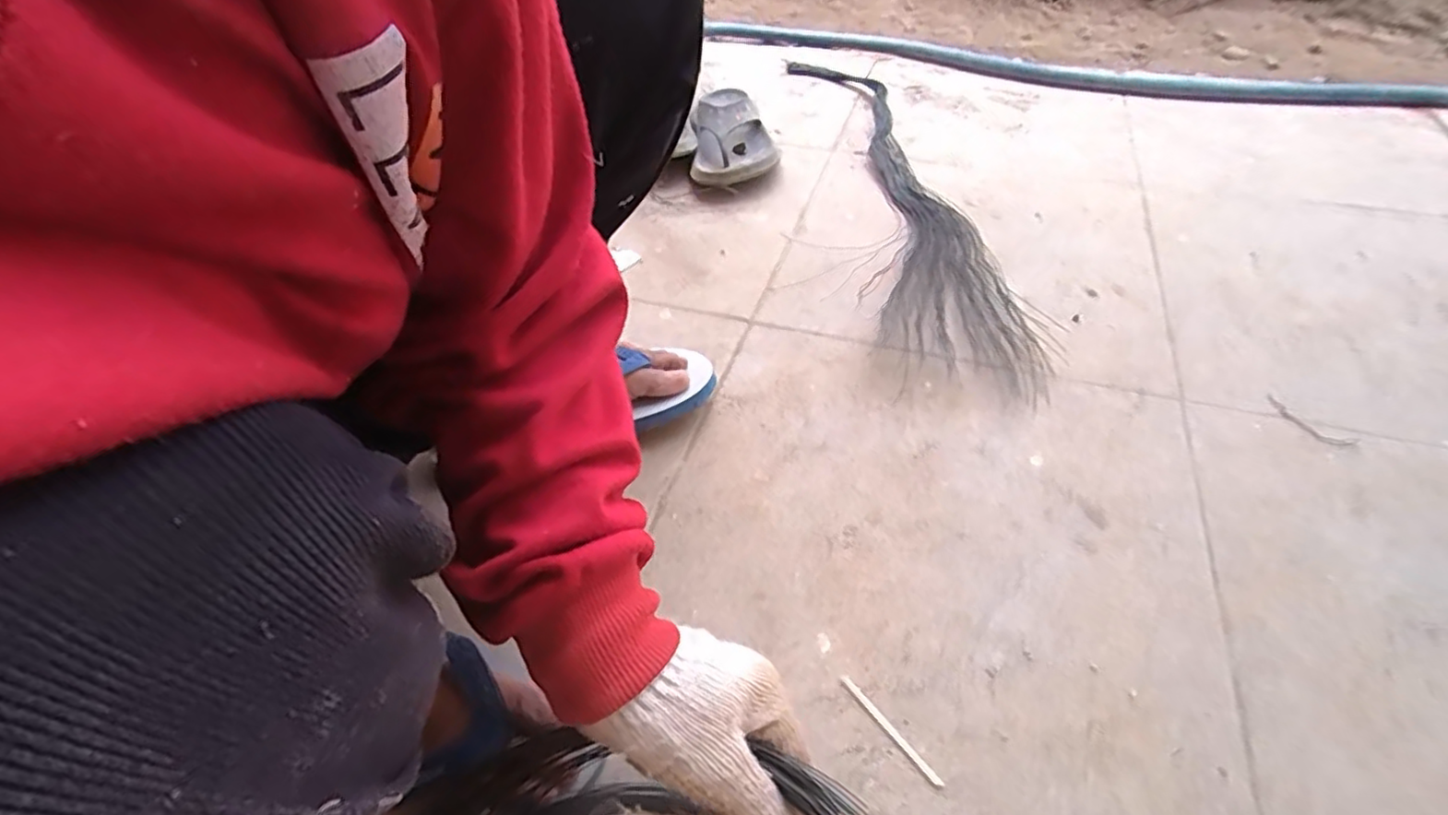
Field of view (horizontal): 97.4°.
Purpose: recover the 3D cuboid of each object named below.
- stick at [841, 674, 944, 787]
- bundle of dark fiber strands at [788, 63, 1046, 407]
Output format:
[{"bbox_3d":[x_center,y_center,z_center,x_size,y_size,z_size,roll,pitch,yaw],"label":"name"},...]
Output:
[{"bbox_3d":[0.102,0.197,0.389,0.005,0.004,0.078,-32,54,-23],"label":"stick"},{"bbox_3d":[0.196,-0.314,0.845,0.164,0.036,0.843,-7,48,-3],"label":"bundle of dark fiber strands"}]

